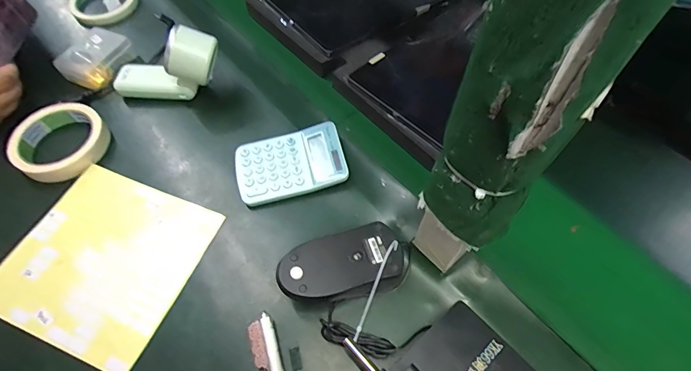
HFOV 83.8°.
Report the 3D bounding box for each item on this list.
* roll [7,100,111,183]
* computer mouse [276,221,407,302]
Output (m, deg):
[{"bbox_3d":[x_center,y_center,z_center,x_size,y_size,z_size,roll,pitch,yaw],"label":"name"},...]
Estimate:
[{"bbox_3d":[-0.317,-0.050,0.425,0.090,0.026,0.092,0,58,0],"label":"roll"},{"bbox_3d":[-0.002,0.072,0.355,0.118,0.043,0.060,-18,60,-11],"label":"computer mouse"}]

